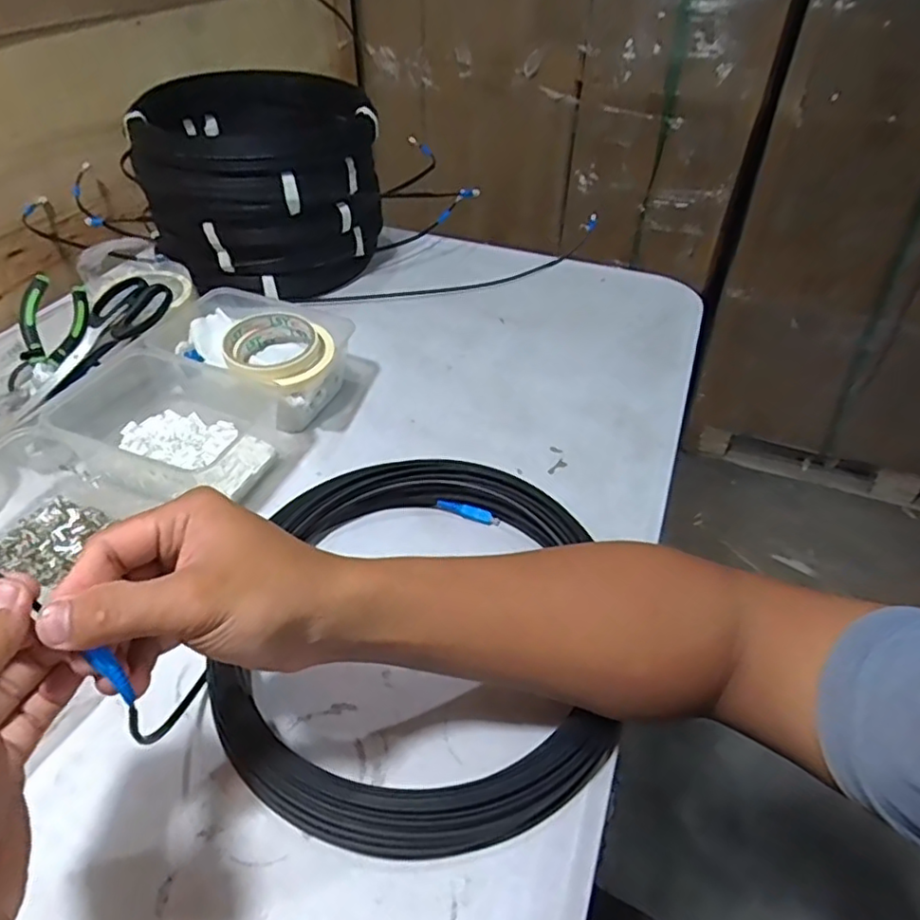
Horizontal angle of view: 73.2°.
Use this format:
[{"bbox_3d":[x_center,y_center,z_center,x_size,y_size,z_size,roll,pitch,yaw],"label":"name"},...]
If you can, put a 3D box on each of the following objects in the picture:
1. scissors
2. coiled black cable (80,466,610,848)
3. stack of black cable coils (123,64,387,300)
[{"bbox_3d":[-0.359,-0.110,0.600,0.073,0.019,0.179,33,76,28],"label":"scissors"},{"bbox_3d":[-0.029,0.108,0.435,0.273,0.041,0.282,11,45,9],"label":"coiled black cable"},{"bbox_3d":[-0.239,-0.334,0.777,0.266,0.200,0.221,1,43,1],"label":"stack of black cable coils"}]

